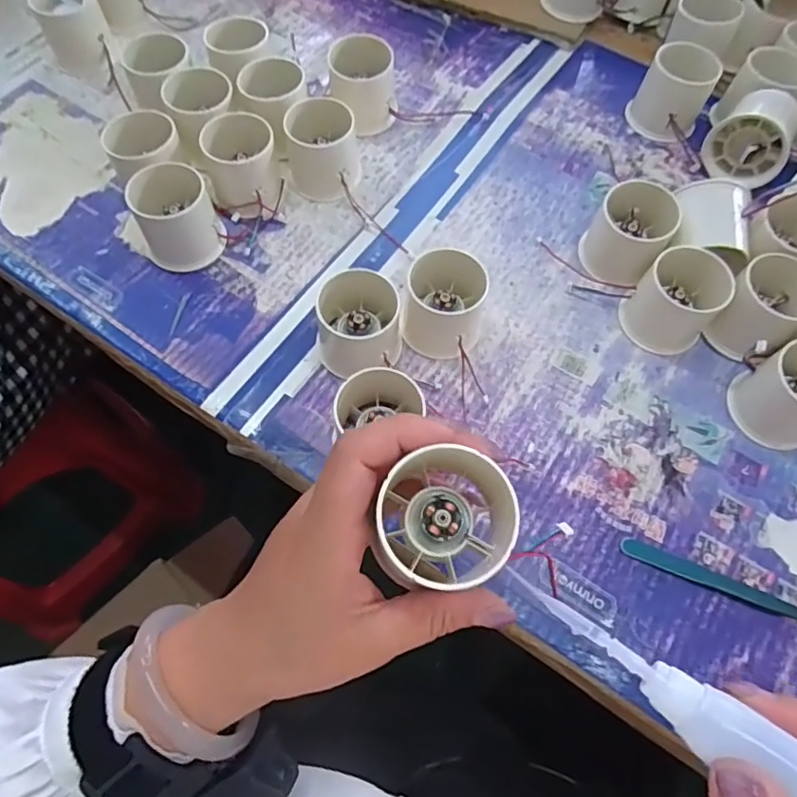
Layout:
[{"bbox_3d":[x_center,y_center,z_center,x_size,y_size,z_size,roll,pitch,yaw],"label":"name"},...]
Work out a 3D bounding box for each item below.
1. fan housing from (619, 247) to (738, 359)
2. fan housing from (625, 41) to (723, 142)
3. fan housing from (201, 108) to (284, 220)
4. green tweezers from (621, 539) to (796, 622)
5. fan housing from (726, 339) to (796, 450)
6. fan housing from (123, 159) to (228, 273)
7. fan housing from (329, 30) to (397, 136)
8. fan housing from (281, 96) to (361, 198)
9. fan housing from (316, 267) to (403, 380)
[{"bbox_3d":[0.186,-0.066,0.377,0.057,0.045,0.054,0,66,-1],"label":"fan housing"},{"bbox_3d":[0.217,-0.240,0.444,0.052,0.051,0.043,26,69,10],"label":"fan housing"},{"bbox_3d":[-0.115,-0.169,0.413,0.053,0.046,0.062,-19,68,-9],"label":"fan housing"},{"bbox_3d":[0.191,0.108,0.322,0.126,0.004,0.010,21,68,8],"label":"green tweezers"},{"bbox_3d":[0.248,-0.004,0.348,0.059,0.047,0.053,-28,70,-13],"label":"fan housing"},{"bbox_3d":[-0.155,-0.126,0.390,0.055,0.047,0.057,0,66,-1],"label":"fan housing"},{"bbox_3d":[-0.028,-0.247,0.446,0.048,0.051,0.053,-6,67,-4],"label":"fan housing"},{"bbox_3d":[-0.058,-0.185,0.419,0.055,0.052,0.048,-5,67,-3],"label":"fan housing"},{"bbox_3d":[-0.025,-0.050,0.364,0.054,0.046,0.056,0,66,-1],"label":"fan housing"}]

